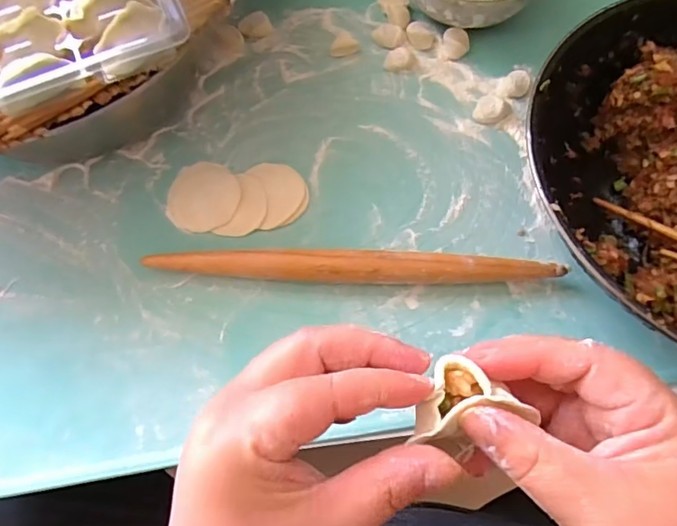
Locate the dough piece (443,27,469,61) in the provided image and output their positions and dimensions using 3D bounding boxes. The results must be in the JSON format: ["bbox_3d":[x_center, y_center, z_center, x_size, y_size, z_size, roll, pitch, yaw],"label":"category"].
[{"bbox_3d":[0.114,-0.213,0.491,0.024,0.013,0.028,5,67,5],"label":"dough piece"}]

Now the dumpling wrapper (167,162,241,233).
[{"bbox_3d":[-0.116,-0.059,0.437,0.062,0.007,0.068,-4,67,1],"label":"dumpling wrapper"}]

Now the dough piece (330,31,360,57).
[{"bbox_3d":[0.006,-0.215,0.496,0.028,0.012,0.020,-3,67,1],"label":"dough piece"}]

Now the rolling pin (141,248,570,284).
[{"bbox_3d":[0.009,0.004,0.393,0.313,0.020,0.024,2,67,4],"label":"rolling pin"}]

